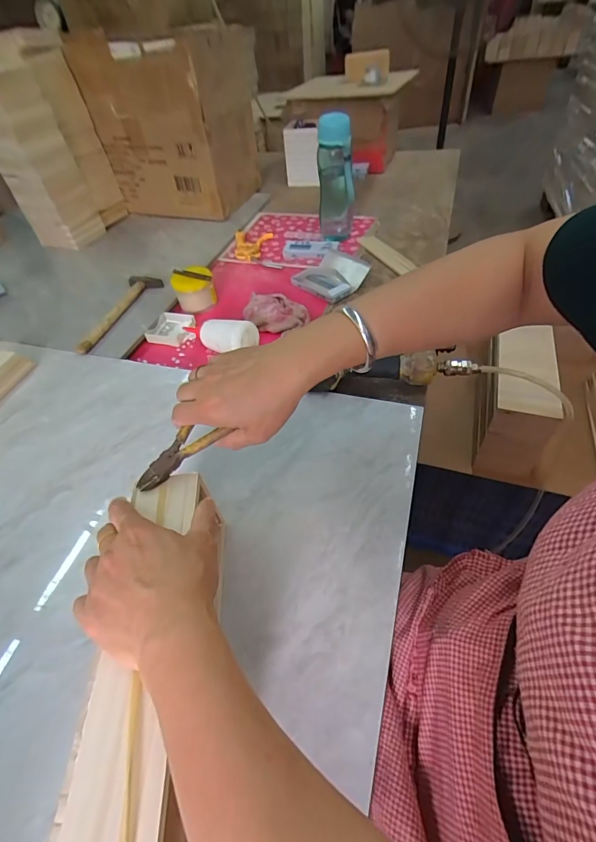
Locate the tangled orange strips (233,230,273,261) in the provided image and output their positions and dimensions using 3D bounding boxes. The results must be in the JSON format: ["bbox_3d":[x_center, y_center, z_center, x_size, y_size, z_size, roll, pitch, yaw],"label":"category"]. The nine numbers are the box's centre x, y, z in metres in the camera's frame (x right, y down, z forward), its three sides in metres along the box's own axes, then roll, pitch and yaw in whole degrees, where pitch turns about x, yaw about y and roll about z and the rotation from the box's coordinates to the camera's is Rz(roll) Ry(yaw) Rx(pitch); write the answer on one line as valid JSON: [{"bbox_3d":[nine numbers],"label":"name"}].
[{"bbox_3d":[-0.116,-0.431,0.937,0.088,0.015,0.139,2,49,8],"label":"tangled orange strips"}]

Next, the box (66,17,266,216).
[{"bbox_3d":[-0.297,-0.746,1.003,0.339,0.359,0.268,18,53,21],"label":"box"}]

